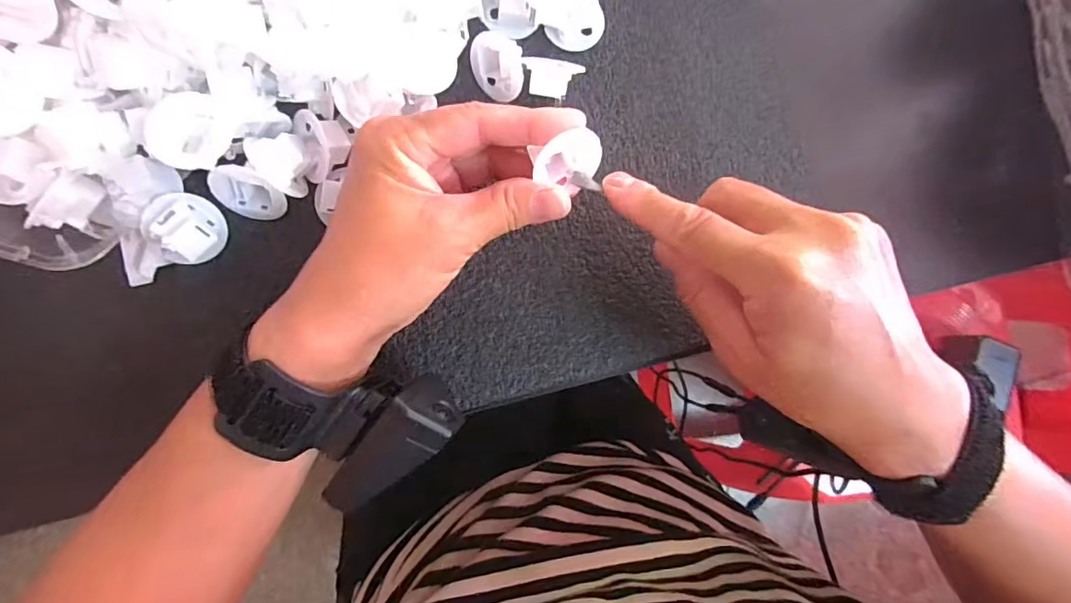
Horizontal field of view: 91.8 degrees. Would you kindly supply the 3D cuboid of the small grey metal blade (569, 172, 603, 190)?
[{"bbox_3d":[0.022,-0.054,0.231,0.015,0.004,0.007,21,85,-9],"label":"small grey metal blade"}]

